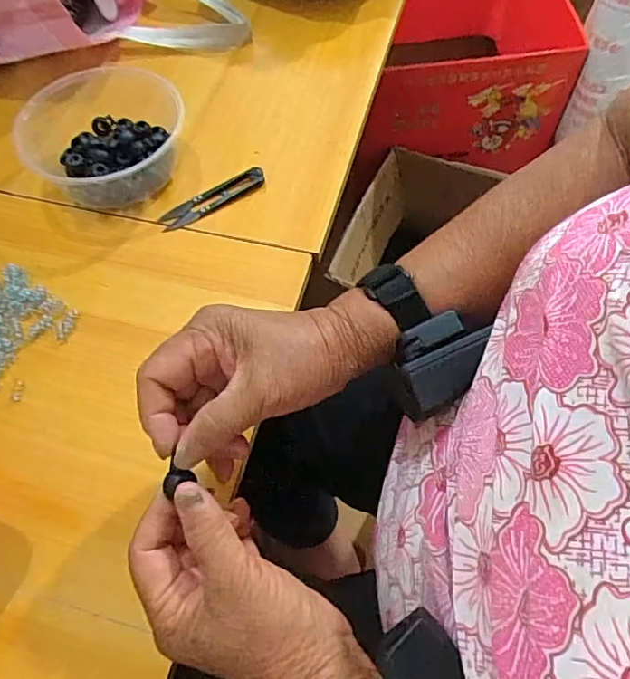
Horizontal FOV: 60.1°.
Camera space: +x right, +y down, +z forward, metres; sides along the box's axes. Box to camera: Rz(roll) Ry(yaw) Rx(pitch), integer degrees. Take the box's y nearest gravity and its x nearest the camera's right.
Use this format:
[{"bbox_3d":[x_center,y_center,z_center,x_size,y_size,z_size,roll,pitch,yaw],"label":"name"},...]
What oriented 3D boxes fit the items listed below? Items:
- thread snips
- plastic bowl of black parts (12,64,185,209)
[{"bbox_3d":[-0.091,-0.127,0.491,0.101,0.010,0.023,-28,63,-12],"label":"thread snips"},{"bbox_3d":[-0.188,-0.176,0.493,0.126,0.062,0.142,-6,61,-1],"label":"plastic bowl of black parts"}]

